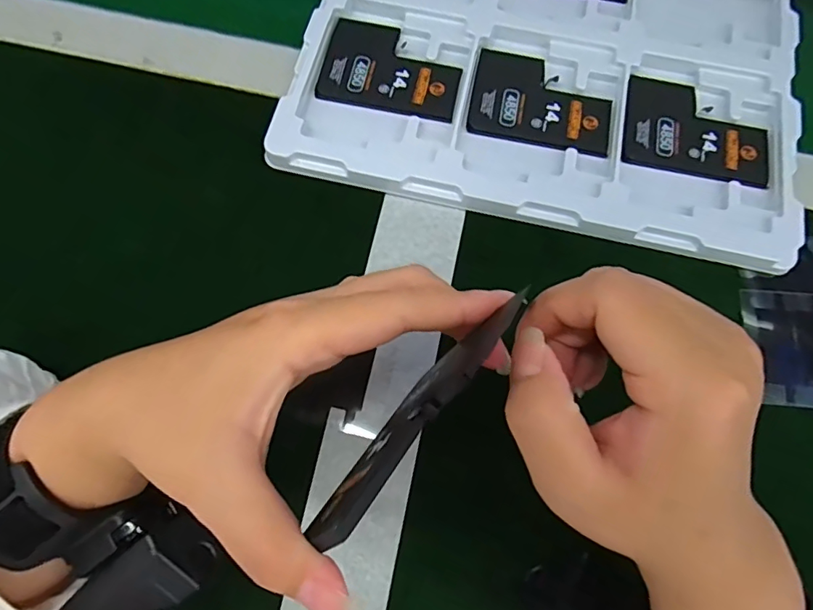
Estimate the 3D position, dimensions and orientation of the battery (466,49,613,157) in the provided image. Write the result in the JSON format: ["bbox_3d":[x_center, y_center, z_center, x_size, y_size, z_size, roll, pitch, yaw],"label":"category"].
[{"bbox_3d":[0.090,-0.135,0.336,0.091,0.005,0.069,11,73,2],"label":"battery"}]

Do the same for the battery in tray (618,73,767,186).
[{"bbox_3d":[0.188,-0.115,0.328,0.091,0.004,0.070,12,73,2],"label":"battery in tray"}]

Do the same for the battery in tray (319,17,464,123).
[{"bbox_3d":[-0.009,-0.160,0.342,0.092,0.004,0.069,11,73,2],"label":"battery in tray"}]

